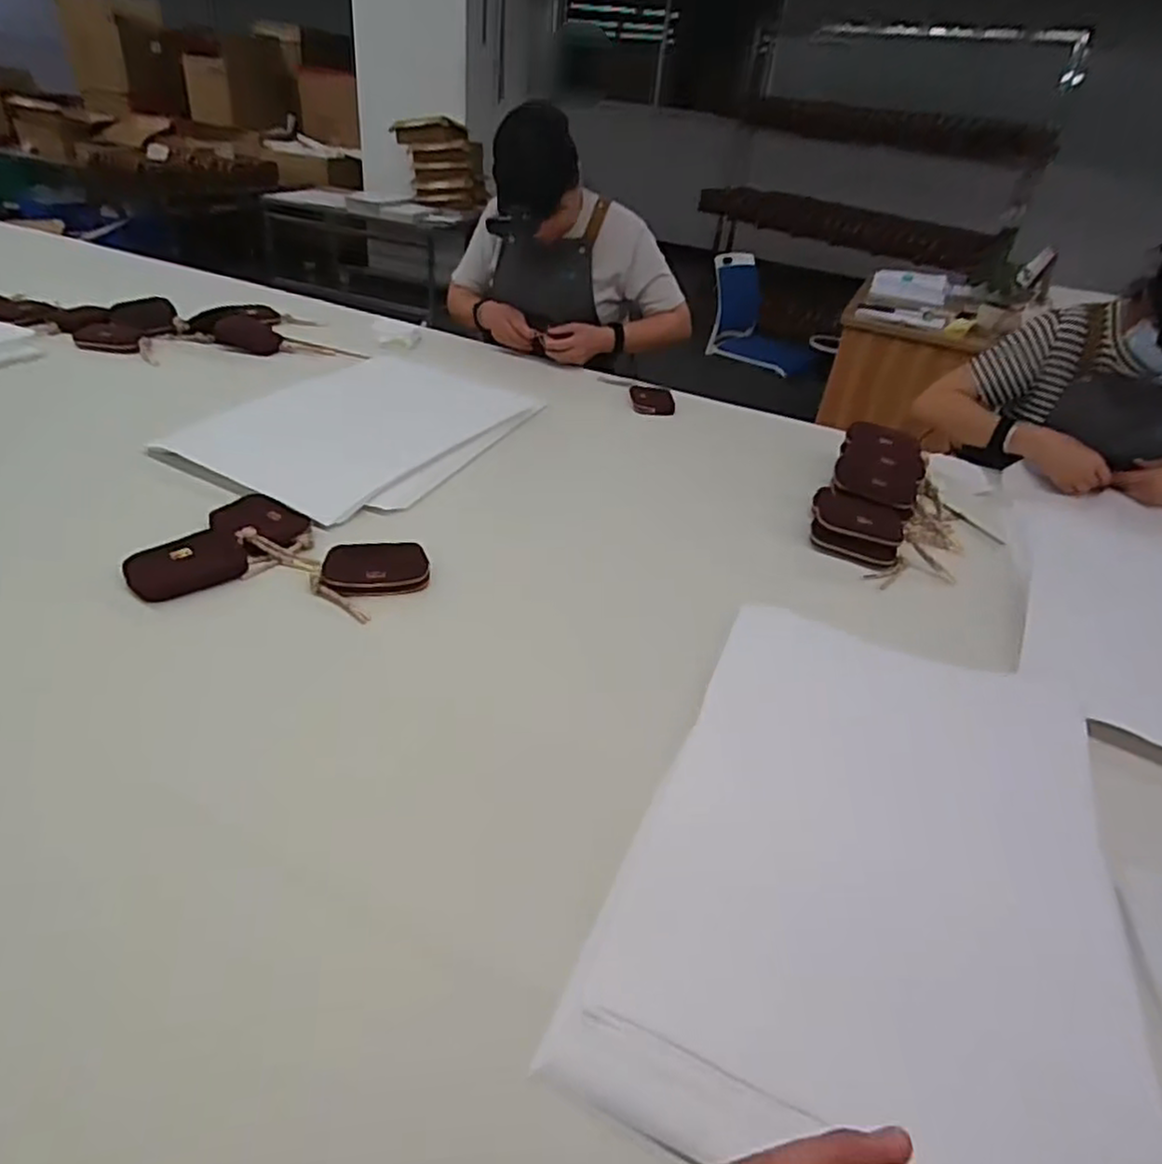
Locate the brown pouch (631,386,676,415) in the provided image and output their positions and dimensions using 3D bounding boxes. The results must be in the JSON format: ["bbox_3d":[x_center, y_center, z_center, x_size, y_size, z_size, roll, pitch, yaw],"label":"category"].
[{"bbox_3d":[0.144,-0.363,1.404,0.085,0.022,0.100,4,35,-5],"label":"brown pouch"}]

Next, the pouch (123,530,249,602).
[{"bbox_3d":[-0.436,-0.020,0.778,0.118,0.022,0.083,-26,46,-38],"label":"pouch"}]

